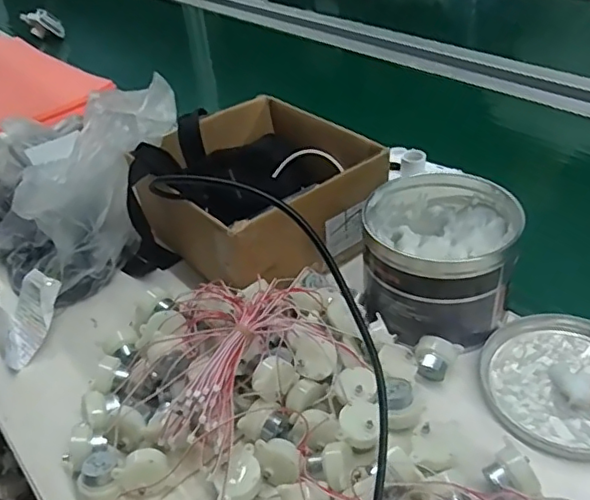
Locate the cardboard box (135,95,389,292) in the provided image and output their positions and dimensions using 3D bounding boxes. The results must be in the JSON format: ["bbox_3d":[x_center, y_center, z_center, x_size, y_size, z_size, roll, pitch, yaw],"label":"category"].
[{"bbox_3d":[-0.037,-0.052,0.595,0.207,0.110,0.217,-29,44,-24],"label":"cardboard box"}]

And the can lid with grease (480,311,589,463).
[{"bbox_3d":[0.215,0.099,0.449,0.126,0.016,0.132,-5,39,4],"label":"can lid with grease"}]

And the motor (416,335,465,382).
[{"bbox_3d":[0.114,0.090,0.461,0.033,0.025,0.030,12,43,23],"label":"motor"}]

